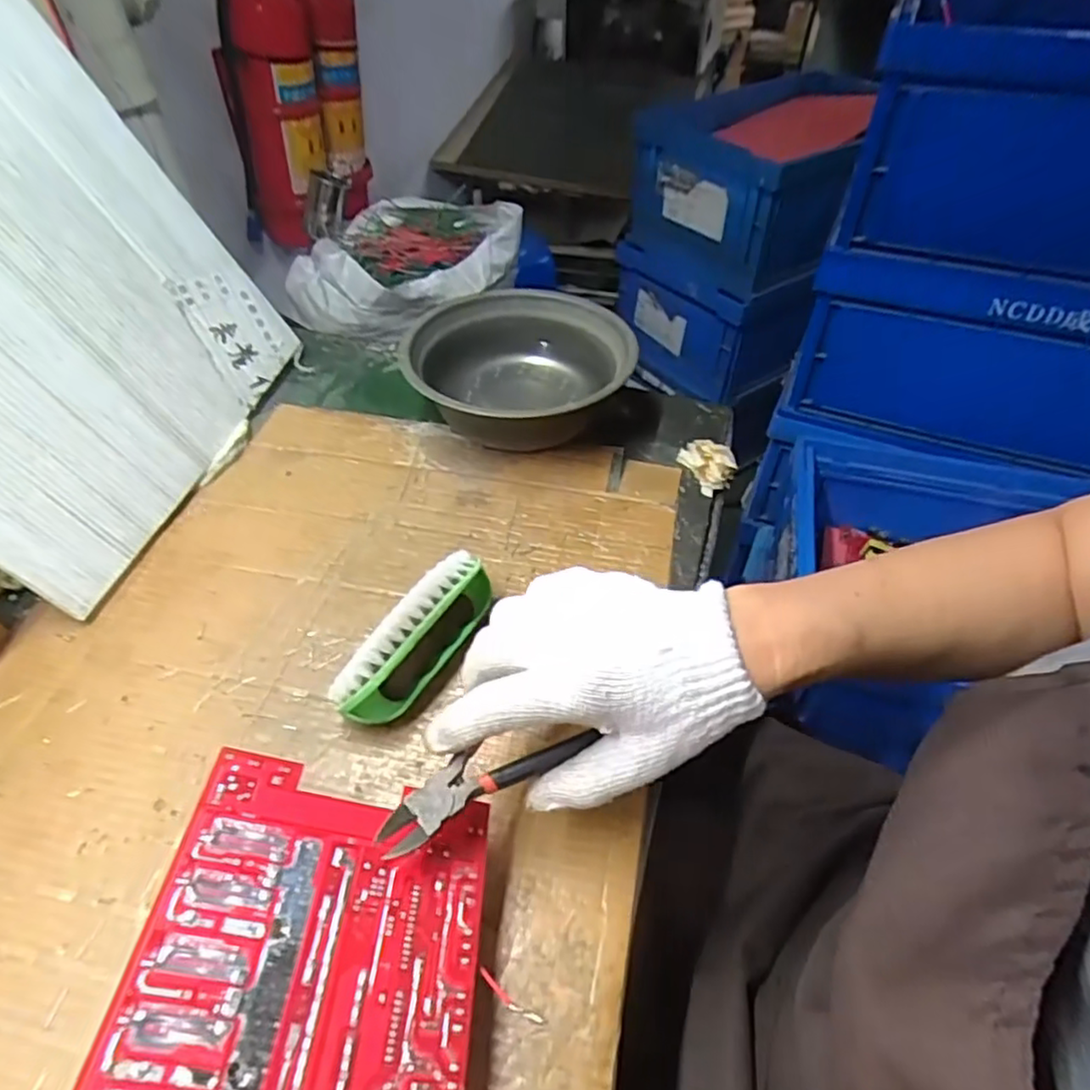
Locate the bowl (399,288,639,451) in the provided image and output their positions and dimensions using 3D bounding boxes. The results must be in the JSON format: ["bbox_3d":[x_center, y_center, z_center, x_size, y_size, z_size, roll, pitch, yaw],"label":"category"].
[{"bbox_3d":[-0.020,-0.146,0.568,0.179,0.069,0.183,1,48,-1],"label":"bowl"}]

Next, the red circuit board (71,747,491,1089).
[{"bbox_3d":[-0.090,0.177,0.243,0.126,0.004,0.189,18,40,-14],"label":"red circuit board"}]

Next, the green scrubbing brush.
[{"bbox_3d":[-0.074,0.055,0.397,0.034,0.053,0.120,23,51,19],"label":"green scrubbing brush"}]

